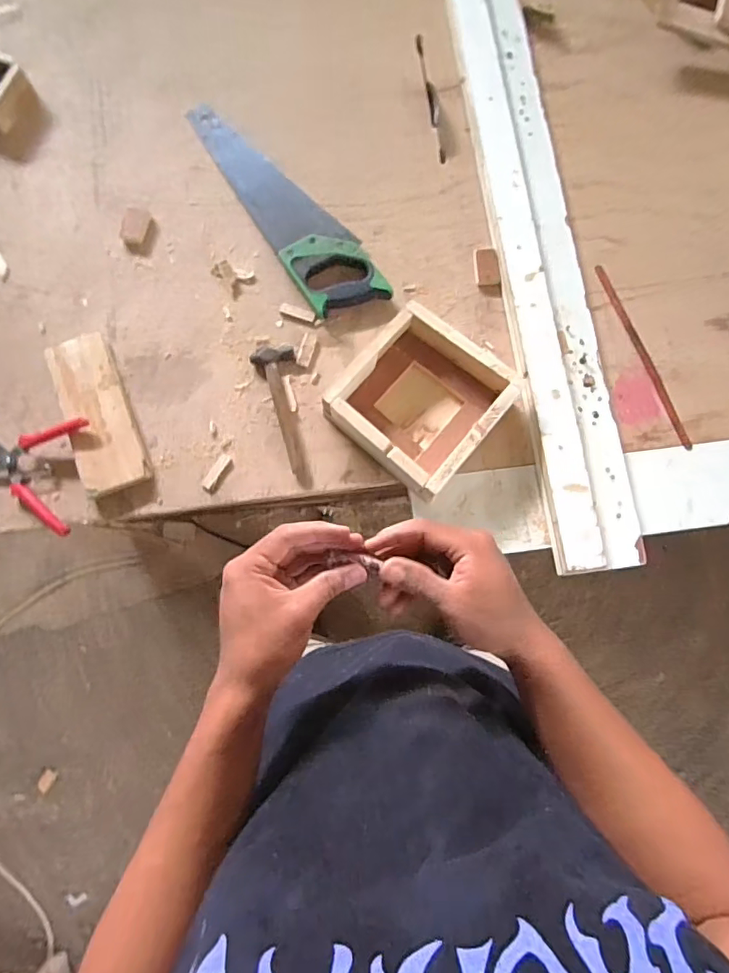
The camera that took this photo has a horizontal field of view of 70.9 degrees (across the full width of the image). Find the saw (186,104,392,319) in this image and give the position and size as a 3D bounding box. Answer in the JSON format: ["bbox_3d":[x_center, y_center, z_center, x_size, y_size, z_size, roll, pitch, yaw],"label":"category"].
[{"bbox_3d":[-0.123,-0.435,0.780,0.117,0.031,0.429,-32,84,-7],"label":"saw"}]

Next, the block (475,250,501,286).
[{"bbox_3d":[0.183,-0.329,0.763,0.031,0.010,0.059,-3,81,-3],"label":"block"}]

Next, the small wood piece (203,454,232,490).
[{"bbox_3d":[-0.202,-0.020,0.701,0.017,0.004,0.053,33,81,3],"label":"small wood piece"}]

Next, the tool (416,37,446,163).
[{"bbox_3d":[0.109,-0.633,0.832,0.018,0.013,0.247,-7,81,-4],"label":"tool"}]

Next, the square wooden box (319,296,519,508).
[{"bbox_3d":[0.079,-0.115,0.693,0.199,0.064,0.201,40,82,4],"label":"square wooden box"}]

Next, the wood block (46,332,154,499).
[{"bbox_3d":[-0.362,-0.100,0.696,0.084,0.019,0.218,-21,83,-6],"label":"wood block"}]

